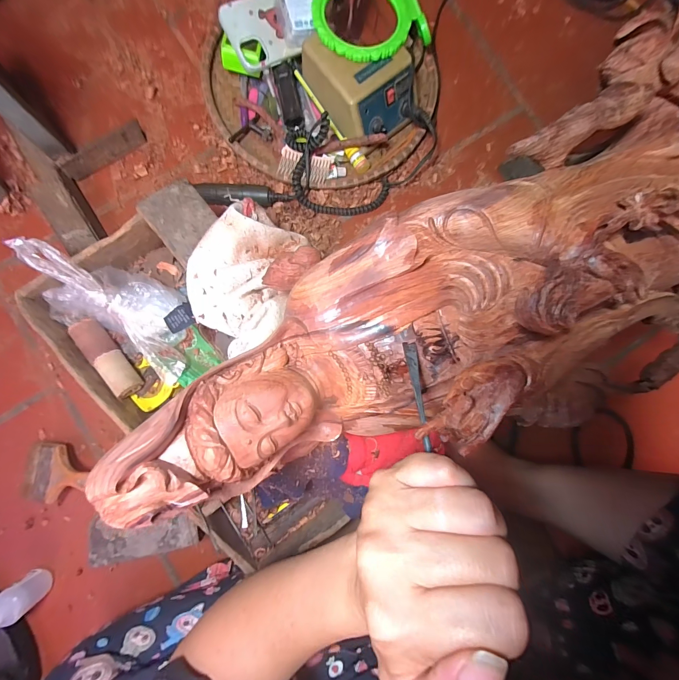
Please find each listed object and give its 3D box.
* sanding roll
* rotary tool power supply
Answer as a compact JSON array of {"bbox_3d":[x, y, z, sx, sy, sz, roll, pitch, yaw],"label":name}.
[{"bbox_3d":[-0.260,0.021,0.364,0.025,0.020,0.098,-38,87,-7],"label":"sanding roll"},{"bbox_3d":[0.032,-0.360,0.458,0.112,0.076,0.137,-40,88,-7],"label":"rotary tool power supply"}]

